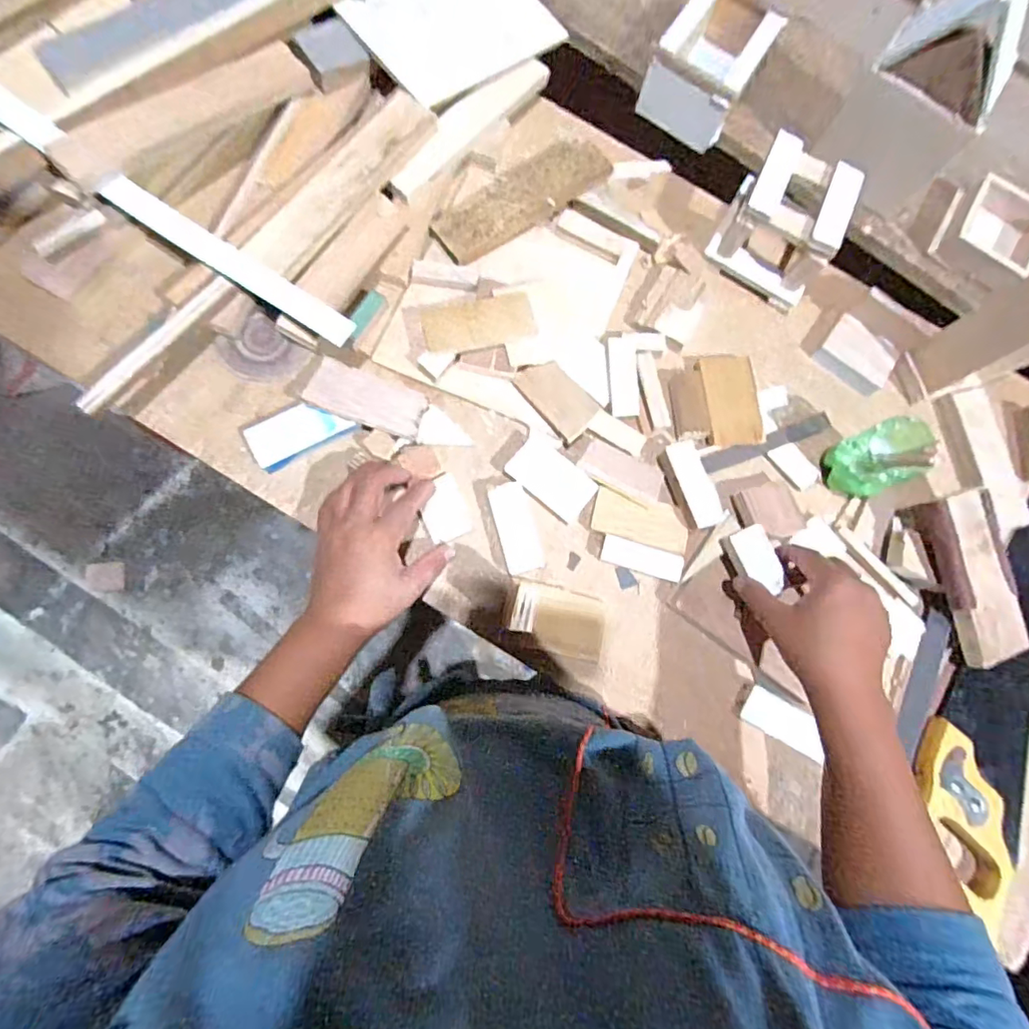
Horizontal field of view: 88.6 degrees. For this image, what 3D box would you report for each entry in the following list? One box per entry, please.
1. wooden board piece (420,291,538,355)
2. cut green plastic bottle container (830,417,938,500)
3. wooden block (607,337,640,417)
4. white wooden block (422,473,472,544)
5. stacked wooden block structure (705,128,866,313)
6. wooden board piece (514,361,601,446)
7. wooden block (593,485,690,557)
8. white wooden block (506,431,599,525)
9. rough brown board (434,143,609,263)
[{"bbox_3d":[-0.033,-0.176,0.488,0.102,0.008,0.043,-15,94,-6],"label":"wooden board piece"},{"bbox_3d":[0.336,-0.051,0.480,0.054,0.088,0.058,-26,86,-9],"label":"cut green plastic bottle container"},{"bbox_3d":[0.105,-0.133,0.506,0.029,0.009,0.077,-1,78,-5],"label":"wooden block"},{"bbox_3d":[-0.063,-0.005,0.476,0.037,0.007,0.055,-22,85,-8],"label":"white wooden block"},{"bbox_3d":[0.271,-0.293,0.524,0.113,0.075,0.110,28,79,1],"label":"stacked wooden block structure"},{"bbox_3d":[0.041,-0.110,0.496,0.044,0.011,0.078,-38,83,-11],"label":"wooden board piece"},{"bbox_3d":[0.118,0.006,0.490,0.089,0.008,0.042,16,77,-1],"label":"wooden block"},{"bbox_3d":[0.036,-0.035,0.489,0.080,0.018,0.050,38,77,4],"label":"white wooden block"},{"bbox_3d":[0.005,-0.326,0.535,0.189,0.008,0.067,-34,83,-11],"label":"rough brown board"}]

